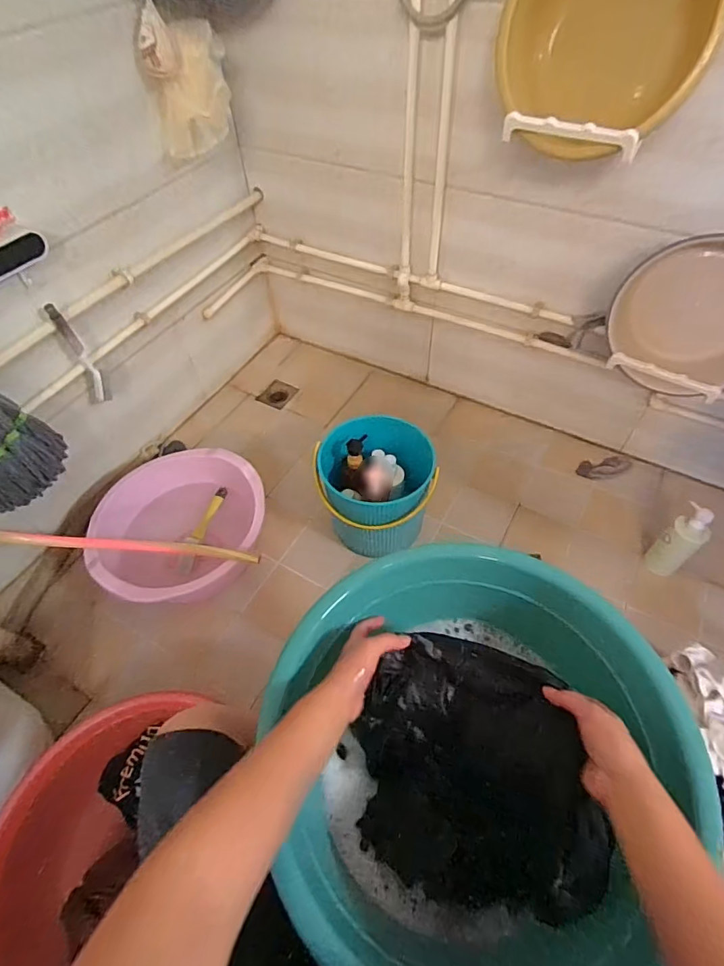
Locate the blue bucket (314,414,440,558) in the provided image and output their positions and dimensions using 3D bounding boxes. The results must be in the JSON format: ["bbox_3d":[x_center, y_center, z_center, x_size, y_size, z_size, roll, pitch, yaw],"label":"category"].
[{"bbox_3d":[0.035,0.018,1.141,0.258,0.248,0.257,-1,53,2],"label":"blue bucket"}]

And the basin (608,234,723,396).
[{"bbox_3d":[0.616,-0.300,0.880,0.287,0.270,0.115,20,41,15],"label":"basin"}]

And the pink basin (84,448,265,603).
[{"bbox_3d":[-0.414,0.106,1.115,0.392,0.176,0.349,-36,60,-22],"label":"pink basin"}]

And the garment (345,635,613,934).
[{"bbox_3d":[0.121,0.308,0.518,0.234,0.108,0.232,3,54,5],"label":"garment"}]

